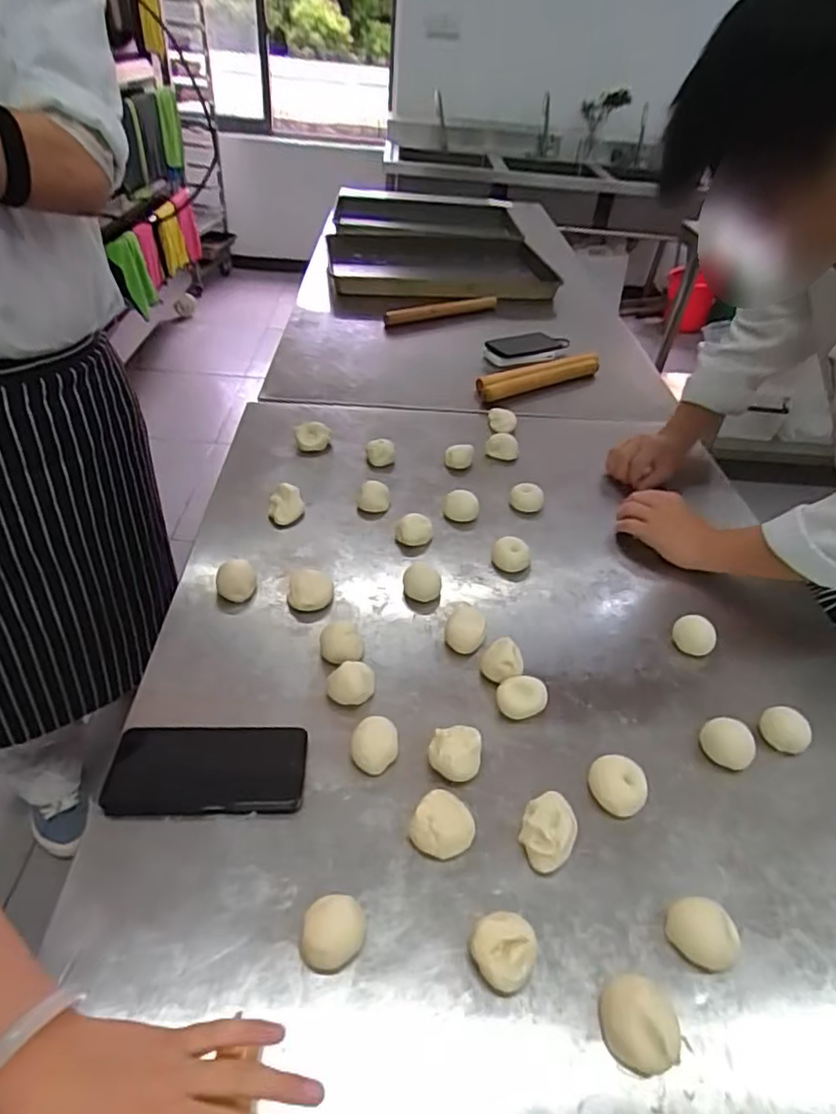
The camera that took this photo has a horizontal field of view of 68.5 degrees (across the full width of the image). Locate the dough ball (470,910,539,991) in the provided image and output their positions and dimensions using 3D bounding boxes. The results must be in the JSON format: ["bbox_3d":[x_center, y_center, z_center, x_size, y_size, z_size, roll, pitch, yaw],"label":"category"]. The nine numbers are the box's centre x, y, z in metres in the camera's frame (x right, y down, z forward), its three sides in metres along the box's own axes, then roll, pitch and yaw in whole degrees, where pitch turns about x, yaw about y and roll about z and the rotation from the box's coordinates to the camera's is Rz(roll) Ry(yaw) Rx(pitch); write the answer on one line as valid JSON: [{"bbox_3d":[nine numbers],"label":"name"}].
[{"bbox_3d":[0.062,0.287,0.447,0.046,0.027,0.046,4,41,-4],"label":"dough ball"}]

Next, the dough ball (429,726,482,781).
[{"bbox_3d":[0.034,0.180,0.564,0.046,0.032,0.045,3,41,-3],"label":"dough ball"}]

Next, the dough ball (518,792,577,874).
[{"bbox_3d":[0.109,0.229,0.515,0.044,0.033,0.058,20,44,17],"label":"dough ball"}]

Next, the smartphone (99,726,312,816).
[{"bbox_3d":[-0.186,0.188,0.545,0.167,0.005,0.078,2,42,-6],"label":"smartphone"}]

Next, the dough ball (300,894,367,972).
[{"bbox_3d":[-0.061,0.274,0.450,0.044,0.024,0.043,4,41,-4],"label":"dough ball"}]

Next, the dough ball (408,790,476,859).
[{"bbox_3d":[0.019,0.226,0.514,0.049,0.028,0.045,4,41,-4],"label":"dough ball"}]

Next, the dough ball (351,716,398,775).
[{"bbox_3d":[-0.040,0.174,0.567,0.042,0.025,0.046,4,41,-4],"label":"dough ball"}]

